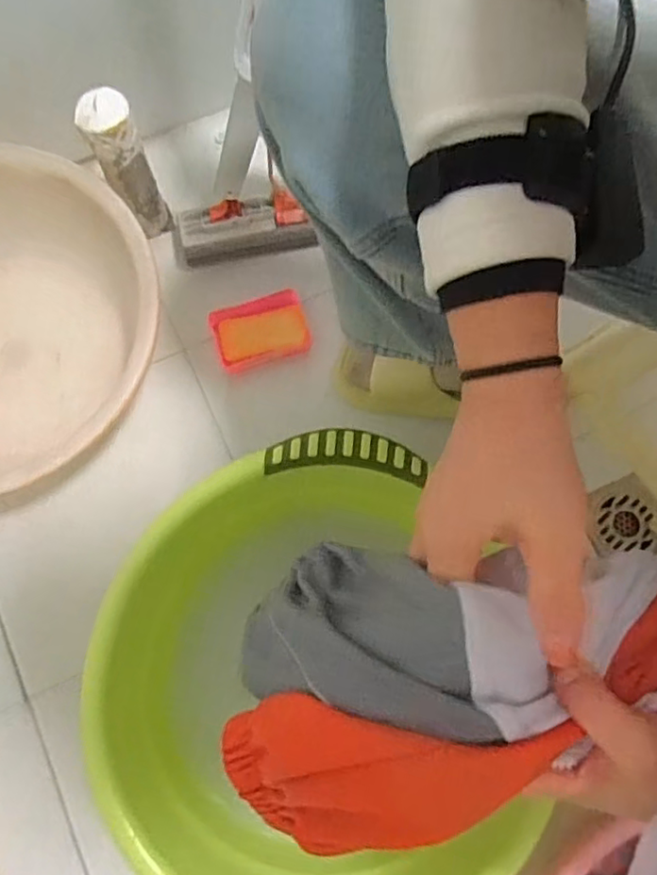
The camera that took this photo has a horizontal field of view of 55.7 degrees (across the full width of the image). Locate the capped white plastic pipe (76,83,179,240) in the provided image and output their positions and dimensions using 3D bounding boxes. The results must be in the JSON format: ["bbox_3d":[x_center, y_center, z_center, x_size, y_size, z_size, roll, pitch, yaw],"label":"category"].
[{"bbox_3d":[-0.227,-0.302,0.709,0.055,0.193,0.047,-25,78,-7],"label":"capped white plastic pipe"}]

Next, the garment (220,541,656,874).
[{"bbox_3d":[0.094,0.142,0.305,0.317,0.101,0.167,3,75,27],"label":"garment"}]

